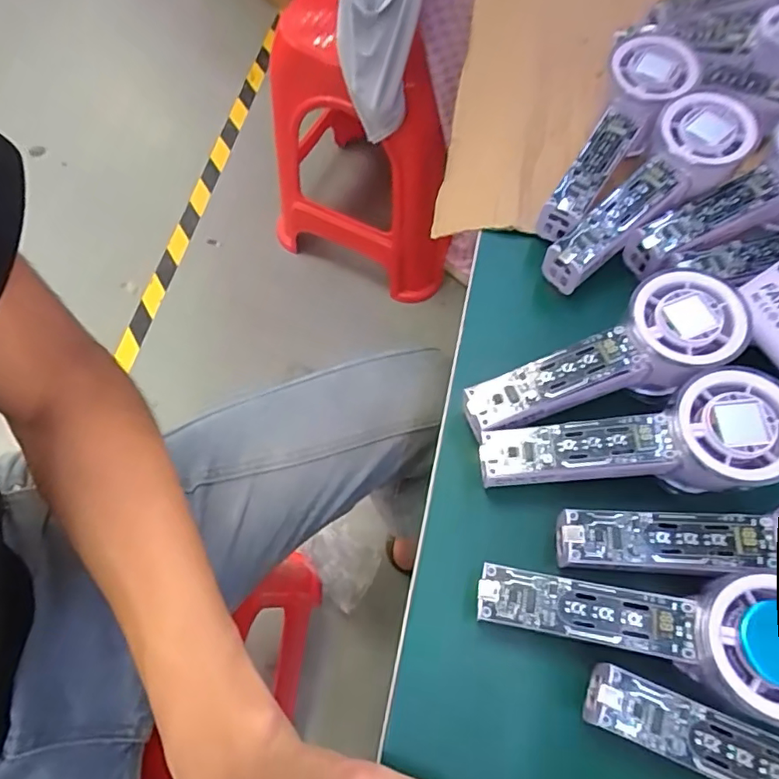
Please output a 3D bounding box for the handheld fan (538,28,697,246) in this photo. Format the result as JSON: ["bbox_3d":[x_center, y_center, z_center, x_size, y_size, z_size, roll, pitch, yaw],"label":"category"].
[{"bbox_3d":[0.149,-0.170,0.359,0.048,0.030,0.160,32,84,12],"label":"handheld fan"}]

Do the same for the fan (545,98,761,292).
[{"bbox_3d":[0.158,-0.123,0.341,0.150,0.029,0.047,-44,73,1],"label":"fan"}]

